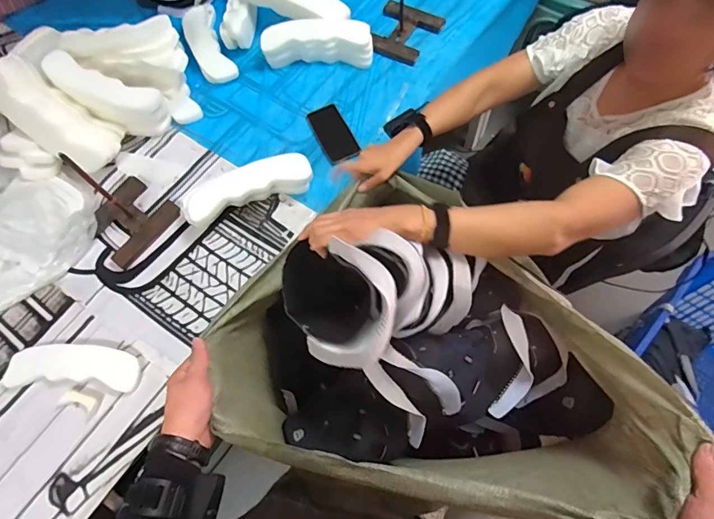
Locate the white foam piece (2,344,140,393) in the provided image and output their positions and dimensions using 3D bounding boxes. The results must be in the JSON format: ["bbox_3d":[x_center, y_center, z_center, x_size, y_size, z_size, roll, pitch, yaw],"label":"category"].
[{"bbox_3d":[-0.534,0.200,0.821,0.256,0.026,0.078,2,68,2],"label":"white foam piece"}]

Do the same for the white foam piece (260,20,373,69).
[{"bbox_3d":[-0.099,-0.537,1.089,0.276,0.073,0.088,2,68,2],"label":"white foam piece"}]

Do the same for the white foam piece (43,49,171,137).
[{"bbox_3d":[-0.567,-0.375,0.994,0.272,0.075,0.100,25,69,-10],"label":"white foam piece"}]

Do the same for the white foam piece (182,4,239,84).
[{"bbox_3d":[-0.388,-0.562,1.137,0.091,0.033,0.263,-22,69,-8],"label":"white foam piece"}]

